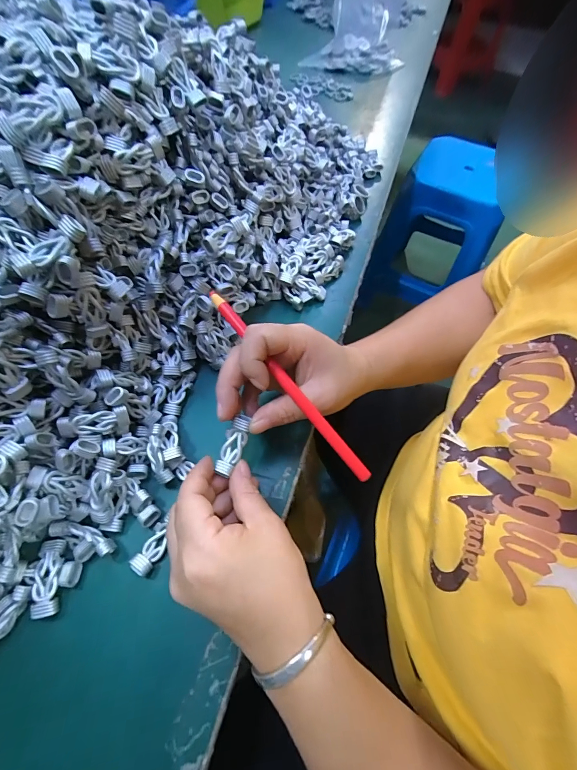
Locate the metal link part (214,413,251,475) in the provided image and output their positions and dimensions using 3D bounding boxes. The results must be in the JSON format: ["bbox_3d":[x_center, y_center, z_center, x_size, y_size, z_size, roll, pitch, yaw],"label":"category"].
[{"bbox_3d":[-0.040,0.042,0.244,0.015,0.009,0.042,21,84,11],"label":"metal link part"}]

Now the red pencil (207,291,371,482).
[{"bbox_3d":[-0.002,-0.002,0.236,0.009,0.006,0.169,-38,84,-20],"label":"red pencil"}]

